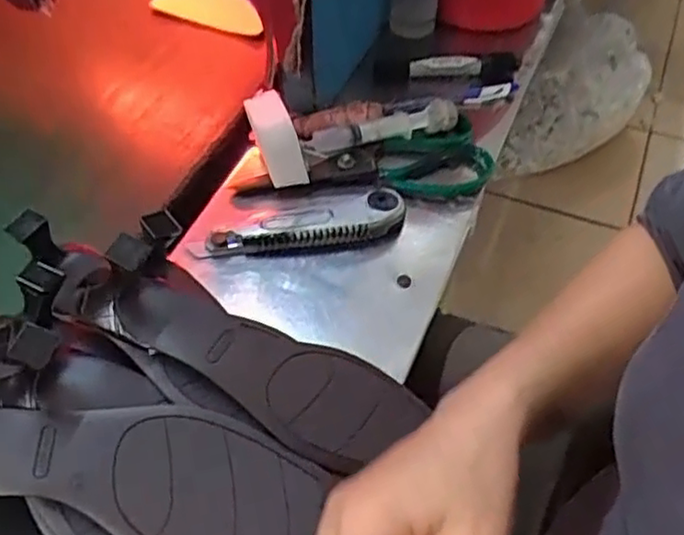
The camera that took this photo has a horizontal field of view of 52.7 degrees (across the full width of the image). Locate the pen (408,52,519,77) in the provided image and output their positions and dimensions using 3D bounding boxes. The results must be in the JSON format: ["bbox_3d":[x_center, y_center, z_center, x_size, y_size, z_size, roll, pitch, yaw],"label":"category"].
[{"bbox_3d":[0.113,-0.189,0.642,0.101,0.016,0.022,-4,50,-4],"label":"pen"}]

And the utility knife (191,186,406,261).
[{"bbox_3d":[-0.027,-0.029,0.512,0.155,0.022,0.047,-19,52,-16],"label":"utility knife"}]

